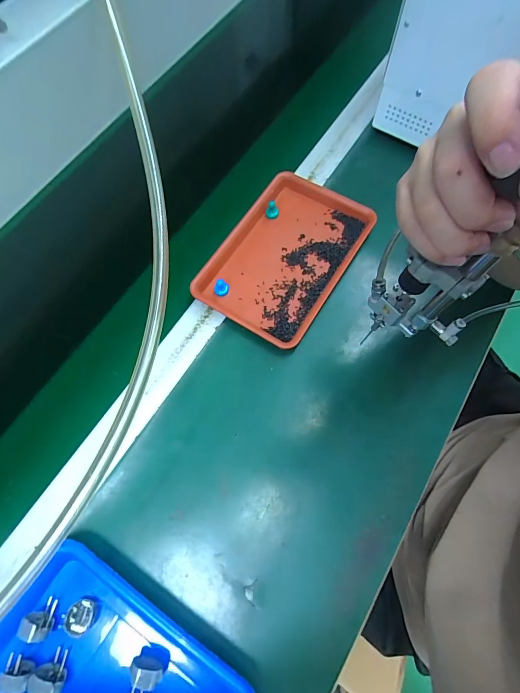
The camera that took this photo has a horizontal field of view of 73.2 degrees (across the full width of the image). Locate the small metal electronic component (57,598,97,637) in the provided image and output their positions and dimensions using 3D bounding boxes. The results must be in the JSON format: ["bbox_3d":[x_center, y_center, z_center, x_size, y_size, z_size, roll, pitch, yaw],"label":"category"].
[{"bbox_3d":[-0.171,0.258,0.332,0.029,0.010,0.026,-39,74,-12],"label":"small metal electronic component"}]

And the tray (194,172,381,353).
[{"bbox_3d":[0.030,-0.123,0.464,0.159,0.022,0.230,31,74,11],"label":"tray"}]

